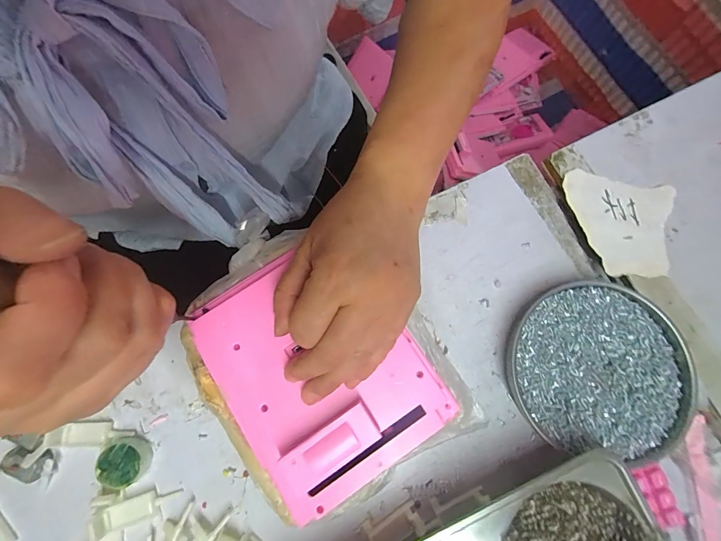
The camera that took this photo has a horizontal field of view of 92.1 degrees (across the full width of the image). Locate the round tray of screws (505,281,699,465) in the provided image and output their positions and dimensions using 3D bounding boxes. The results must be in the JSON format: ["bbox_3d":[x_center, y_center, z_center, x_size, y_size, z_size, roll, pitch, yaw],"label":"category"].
[{"bbox_3d":[0.189,0.077,0.280,0.133,0.024,0.126,0,77,-1],"label":"round tray of screws"}]

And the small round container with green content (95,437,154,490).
[{"bbox_3d":[-0.179,0.146,0.263,0.031,0.018,0.031,0,77,-1],"label":"small round container with green content"}]

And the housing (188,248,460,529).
[{"bbox_3d":[-0.029,0.062,0.227,0.123,0.021,0.152,-32,80,-8],"label":"housing"}]

